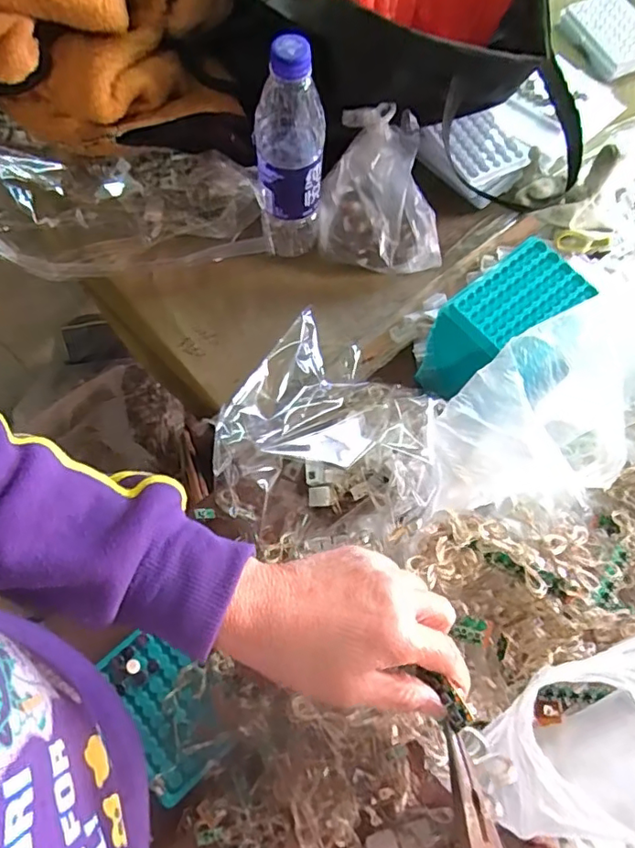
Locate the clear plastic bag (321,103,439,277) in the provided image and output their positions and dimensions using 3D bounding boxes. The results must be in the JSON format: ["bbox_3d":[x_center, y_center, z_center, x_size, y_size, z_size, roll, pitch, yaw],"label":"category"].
[{"bbox_3d":[0.068,-0.261,0.630,0.135,0.086,0.158,-2,71,-2],"label":"clear plastic bag"}]

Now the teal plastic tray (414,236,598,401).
[{"bbox_3d":[0.174,-0.098,0.568,0.160,0.108,0.079,-31,74,-11],"label":"teal plastic tray"}]

